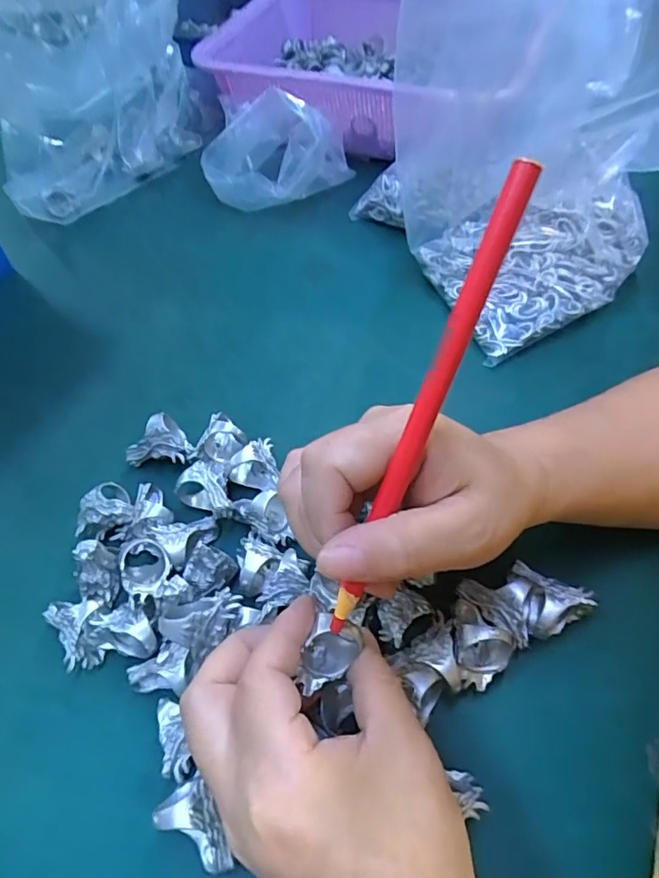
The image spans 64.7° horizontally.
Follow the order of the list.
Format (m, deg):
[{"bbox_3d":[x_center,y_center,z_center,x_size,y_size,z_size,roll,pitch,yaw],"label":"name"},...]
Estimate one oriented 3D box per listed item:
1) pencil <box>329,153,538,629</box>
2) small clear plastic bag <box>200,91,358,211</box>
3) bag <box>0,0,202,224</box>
[{"bbox_3d":[0.030,-0.004,0.177,0.008,0.168,0.007,27,19,20],"label":"pencil"},{"bbox_3d":[-0.050,-0.257,0.460,0.120,0.077,0.088,19,59,16],"label":"small clear plastic bag"},{"bbox_3d":[-0.226,-0.324,0.487,0.119,0.138,0.226,34,64,24],"label":"bag"}]

